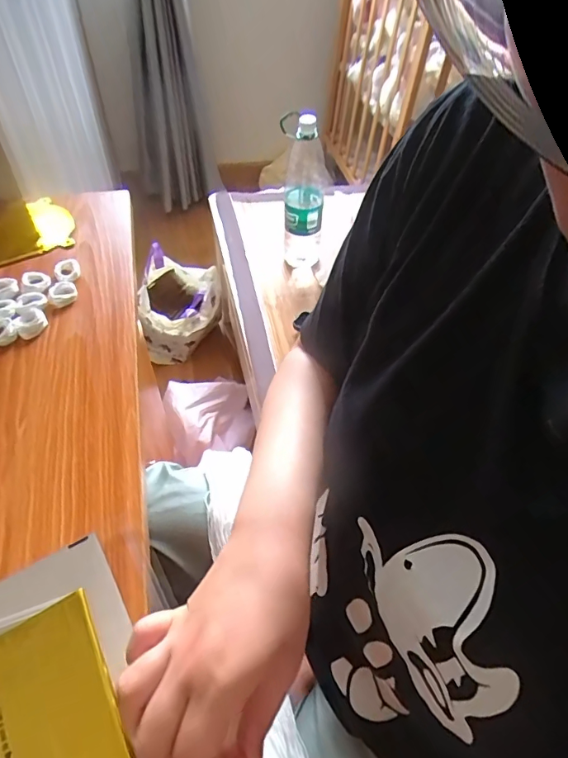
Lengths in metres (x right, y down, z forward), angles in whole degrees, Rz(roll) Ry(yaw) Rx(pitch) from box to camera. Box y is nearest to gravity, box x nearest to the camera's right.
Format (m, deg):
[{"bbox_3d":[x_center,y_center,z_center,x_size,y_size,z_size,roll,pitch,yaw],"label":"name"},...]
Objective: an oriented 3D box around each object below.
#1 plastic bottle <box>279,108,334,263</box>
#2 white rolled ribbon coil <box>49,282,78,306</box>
[{"bbox_3d":[0.045,-0.394,0.992,0.088,0.329,0.092,14,51,8],"label":"plastic bottle"},{"bbox_3d":[-0.240,-0.092,0.502,0.029,0.010,0.027,2,51,-2],"label":"white rolled ribbon coil"}]

